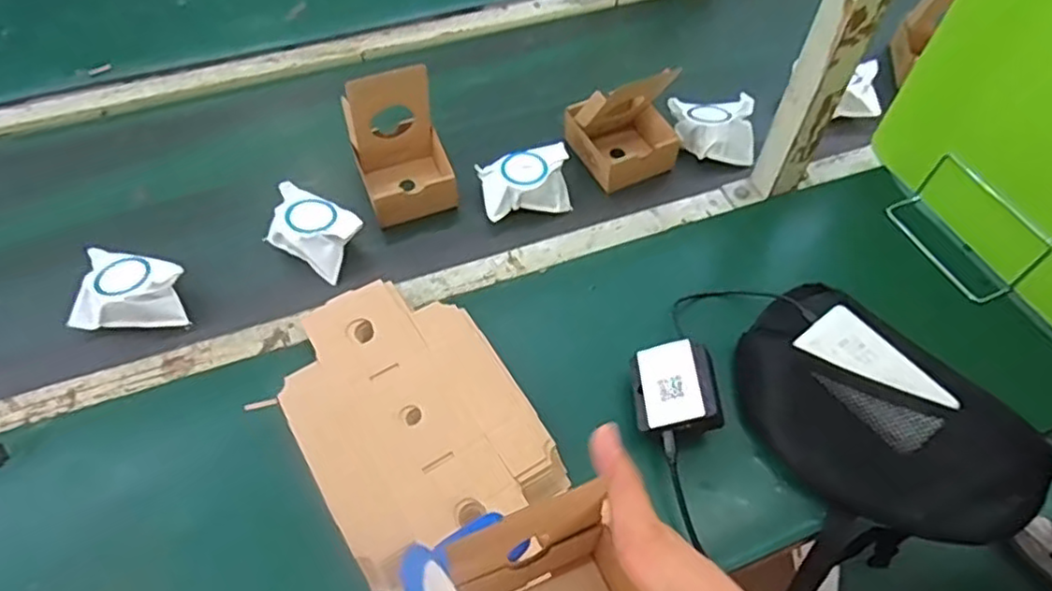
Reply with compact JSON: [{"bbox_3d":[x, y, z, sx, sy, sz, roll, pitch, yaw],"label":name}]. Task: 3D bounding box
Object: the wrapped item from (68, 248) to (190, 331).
[{"bbox_3d":[-0.405,-0.004,0.690,0.107,0.045,0.073,-1,55,-1],"label":"wrapped item"}]

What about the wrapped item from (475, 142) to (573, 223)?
[{"bbox_3d":[0.001,-0.128,0.791,0.108,0.053,0.076,-13,56,-10],"label":"wrapped item"}]

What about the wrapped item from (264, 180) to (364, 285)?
[{"bbox_3d":[-0.236,-0.070,0.746,0.108,0.055,0.071,27,59,18],"label":"wrapped item"}]

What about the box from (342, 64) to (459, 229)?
[{"bbox_3d":[-0.141,-0.170,0.755,0.102,0.137,0.113,-18,57,-13],"label":"box"}]

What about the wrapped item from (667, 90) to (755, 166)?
[{"bbox_3d":[0.235,-0.212,0.835,0.099,0.042,0.085,1,55,0],"label":"wrapped item"}]

